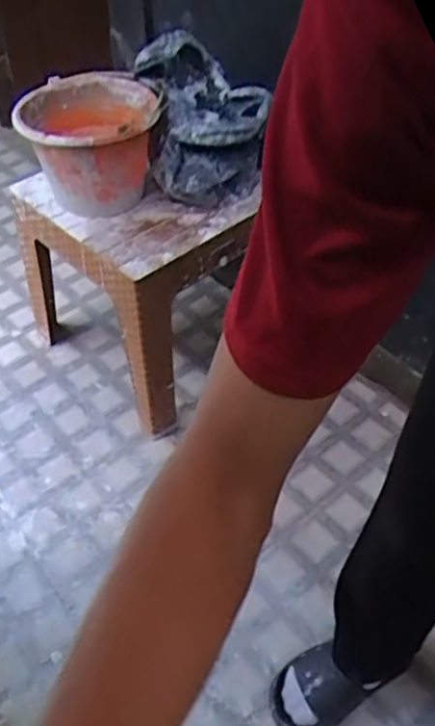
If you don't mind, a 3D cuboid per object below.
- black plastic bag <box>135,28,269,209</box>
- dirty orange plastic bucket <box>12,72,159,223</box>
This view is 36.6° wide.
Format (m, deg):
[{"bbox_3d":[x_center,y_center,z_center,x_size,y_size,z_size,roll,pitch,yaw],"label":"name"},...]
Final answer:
[{"bbox_3d":[-0.028,-0.480,1.310,0.238,0.279,0.194,0,47,-2],"label":"black plastic bag"},{"bbox_3d":[-0.250,-0.436,1.328,0.244,0.201,0.227,1,47,-1],"label":"dirty orange plastic bucket"}]

